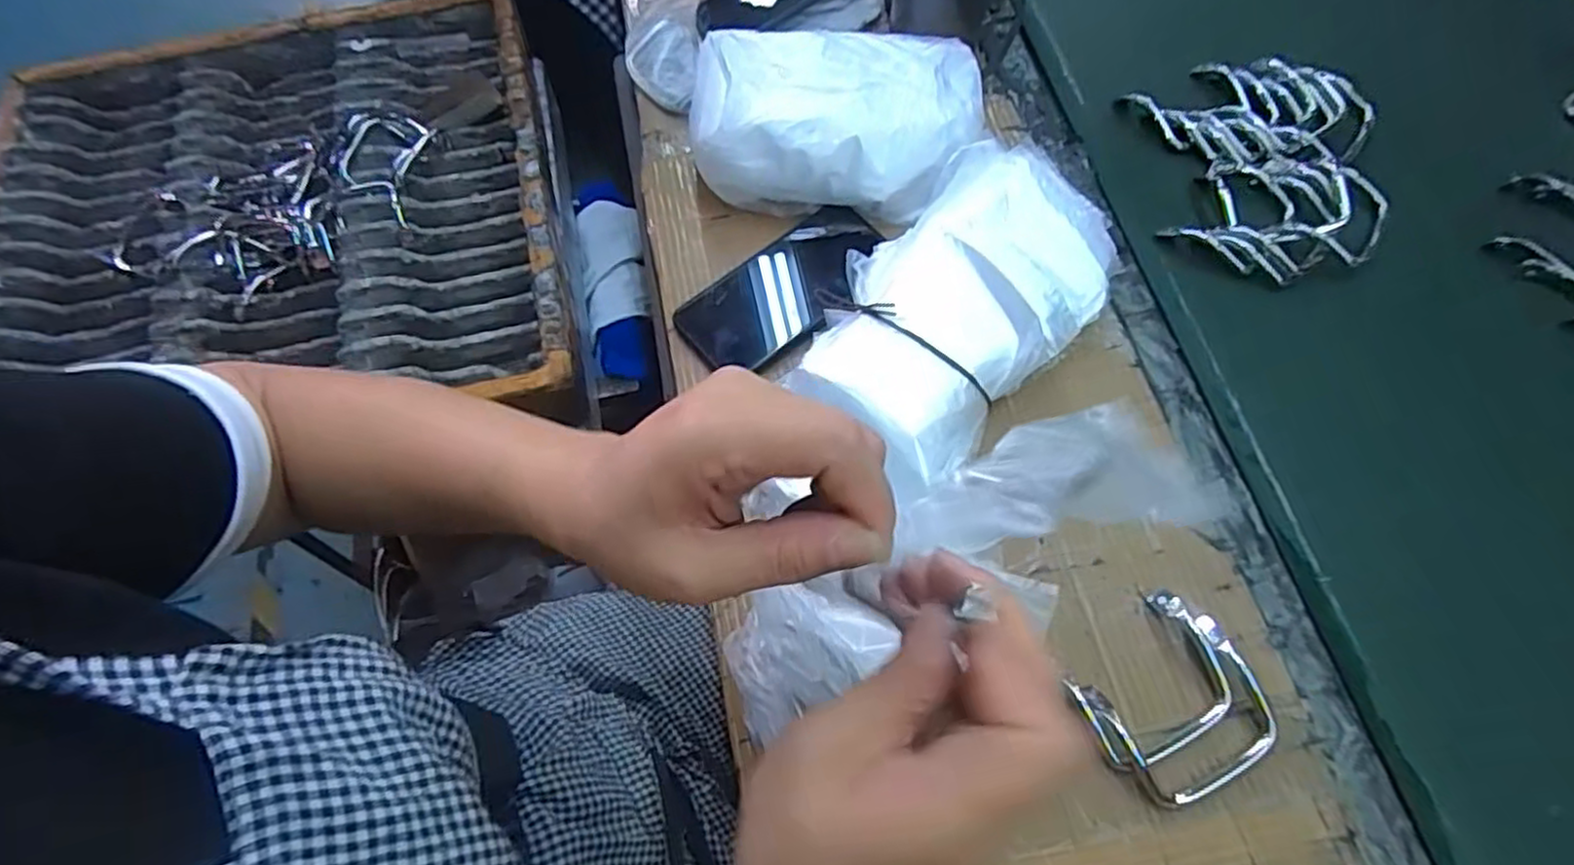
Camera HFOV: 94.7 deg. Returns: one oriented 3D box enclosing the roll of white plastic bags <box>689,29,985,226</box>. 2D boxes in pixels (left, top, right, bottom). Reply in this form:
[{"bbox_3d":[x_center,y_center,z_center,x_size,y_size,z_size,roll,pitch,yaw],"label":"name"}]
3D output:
[{"bbox_3d":[0.039,-0.240,0.559,0.212,0.084,0.124,4,66,4],"label":"roll of white plastic bags"}]

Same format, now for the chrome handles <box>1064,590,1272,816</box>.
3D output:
[{"bbox_3d":[0.224,0.154,0.418,0.106,0.018,0.093,-36,70,-13],"label":"chrome handles"}]

